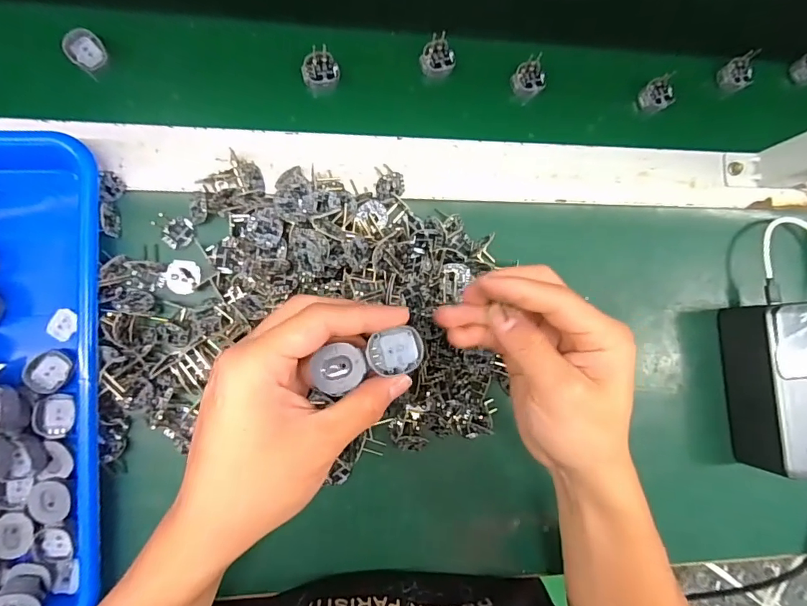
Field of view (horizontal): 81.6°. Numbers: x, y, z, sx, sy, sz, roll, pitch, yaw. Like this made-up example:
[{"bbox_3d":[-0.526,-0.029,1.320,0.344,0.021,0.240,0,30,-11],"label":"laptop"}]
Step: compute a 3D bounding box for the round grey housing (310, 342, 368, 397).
[{"bbox_3d":[-0.033,0.033,0.238,0.027,0.008,0.024,-33,94,-9],"label":"round grey housing"}]

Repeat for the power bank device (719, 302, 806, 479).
[{"bbox_3d":[0.304,0.065,0.377,0.057,0.060,0.129,-3,87,-8],"label":"power bank device"}]

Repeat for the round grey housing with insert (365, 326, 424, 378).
[{"bbox_3d":[-0.004,0.025,0.240,0.029,0.006,0.022,-9,90,-10],"label":"round grey housing with insert"}]

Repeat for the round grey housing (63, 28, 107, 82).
[{"bbox_3d":[-0.240,-0.191,0.354,0.028,0.004,0.028,-8,107,-27],"label":"round grey housing"}]

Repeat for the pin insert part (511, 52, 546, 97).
[{"bbox_3d":[0.106,-0.190,0.395,0.027,0.013,0.028,0,86,-7],"label":"pin insert part"}]

